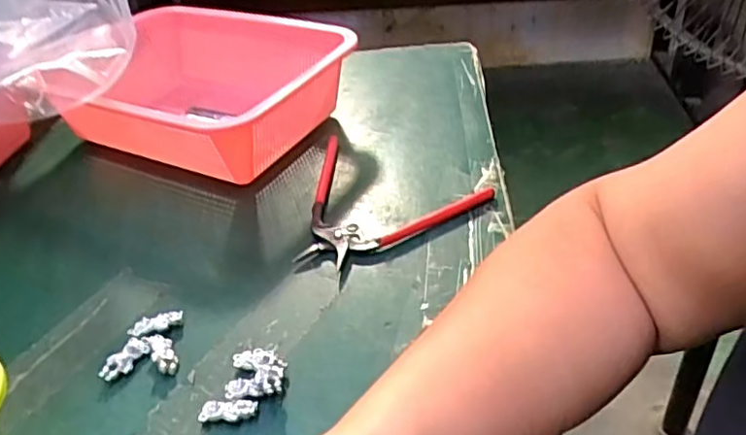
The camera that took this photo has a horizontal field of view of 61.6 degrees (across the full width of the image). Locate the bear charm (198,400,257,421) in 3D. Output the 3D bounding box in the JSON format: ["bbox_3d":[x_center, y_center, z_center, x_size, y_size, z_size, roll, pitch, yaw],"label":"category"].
[{"bbox_3d":[-0.077,0.104,0.332,0.031,0.008,0.012,-2,38,7],"label":"bear charm"}]

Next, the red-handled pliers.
[{"bbox_3d":[-0.012,-0.021,0.488,0.147,0.011,0.148,-29,42,-25],"label":"red-handled pliers"}]

